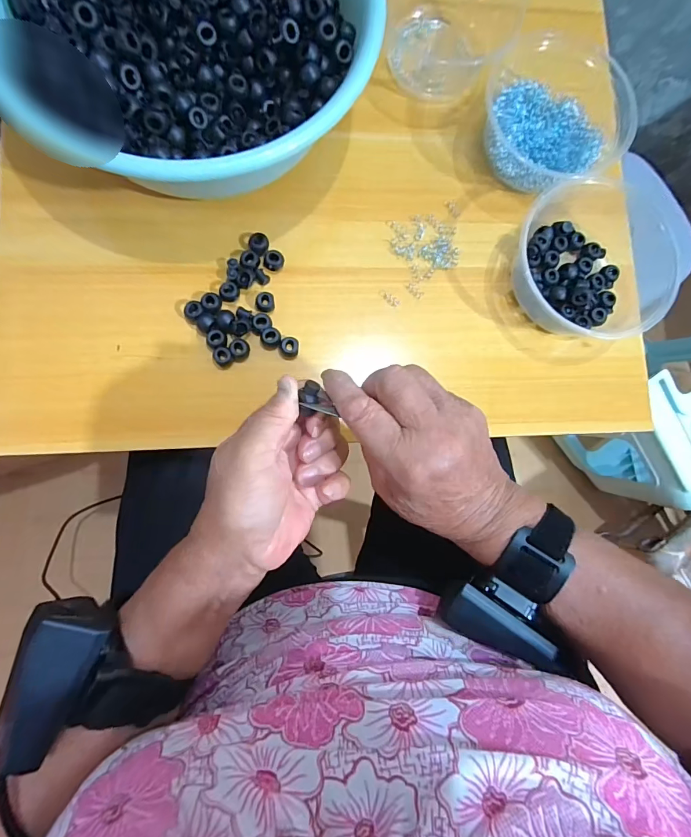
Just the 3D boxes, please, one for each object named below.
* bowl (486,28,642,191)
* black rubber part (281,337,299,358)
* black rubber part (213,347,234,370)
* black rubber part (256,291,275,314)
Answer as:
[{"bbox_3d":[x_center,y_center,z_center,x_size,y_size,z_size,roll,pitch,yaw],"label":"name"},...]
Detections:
[{"bbox_3d":[0.198,-0.289,0.392,0.138,0.041,0.144,1,84,-5],"label":"bowl"},{"bbox_3d":[-0.050,-0.064,0.361,0.015,0.011,0.016,5,84,-5],"label":"black rubber part"},{"bbox_3d":[-0.106,-0.052,0.354,0.017,0.010,0.017,1,84,-5],"label":"black rubber part"},{"bbox_3d":[-0.072,-0.105,0.363,0.016,0.009,0.018,4,84,-5],"label":"black rubber part"}]

